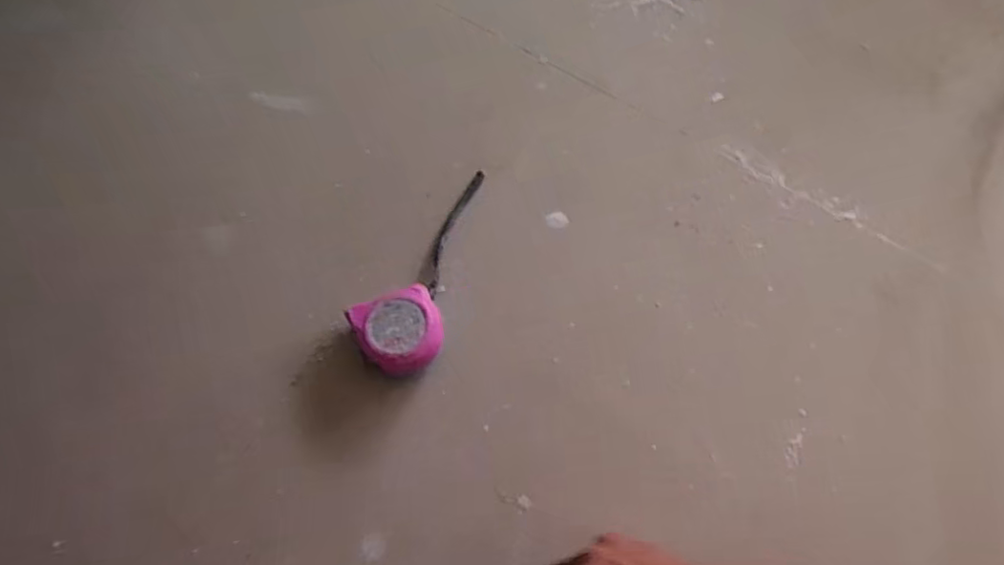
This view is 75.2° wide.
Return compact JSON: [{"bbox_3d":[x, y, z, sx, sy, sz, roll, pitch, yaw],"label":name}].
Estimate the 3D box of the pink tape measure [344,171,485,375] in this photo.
[{"bbox_3d":[-0.047,-0.008,0.525,0.076,0.035,0.175,38,79,10],"label":"pink tape measure"}]

